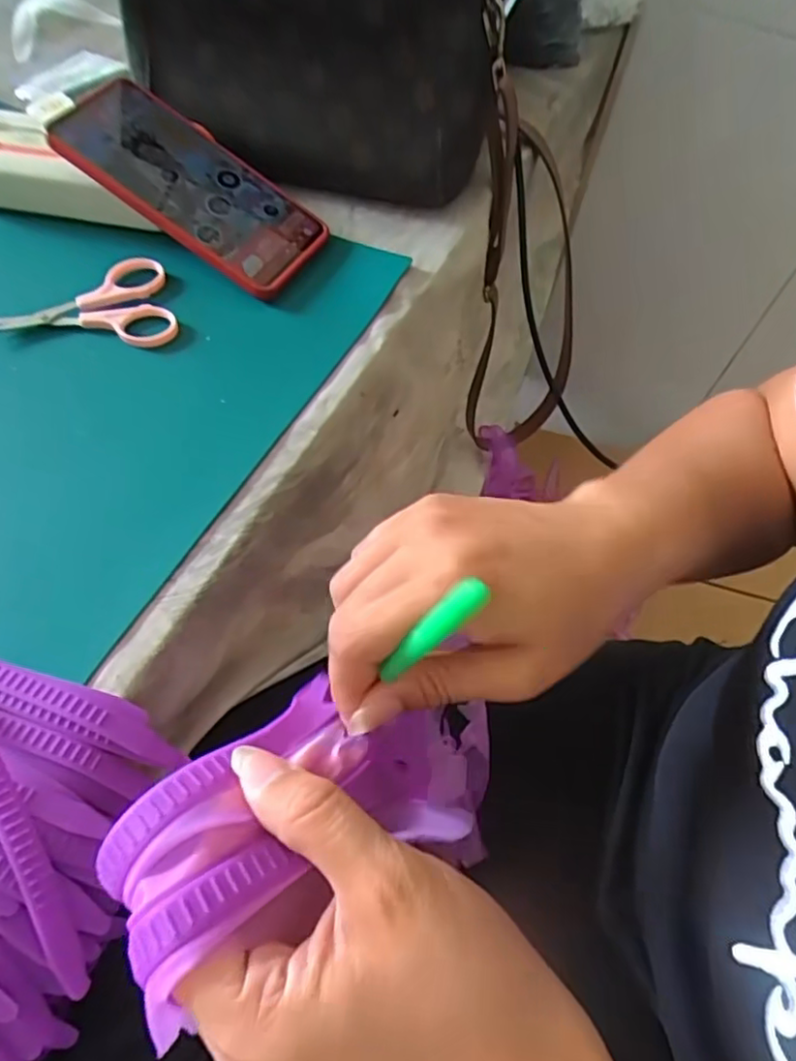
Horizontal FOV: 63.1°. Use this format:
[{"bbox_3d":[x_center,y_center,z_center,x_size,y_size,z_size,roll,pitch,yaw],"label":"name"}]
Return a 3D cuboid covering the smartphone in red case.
[{"bbox_3d":[-0.127,-0.216,0.403,0.161,0.010,0.078,37,63,-6],"label":"smartphone in red case"}]

